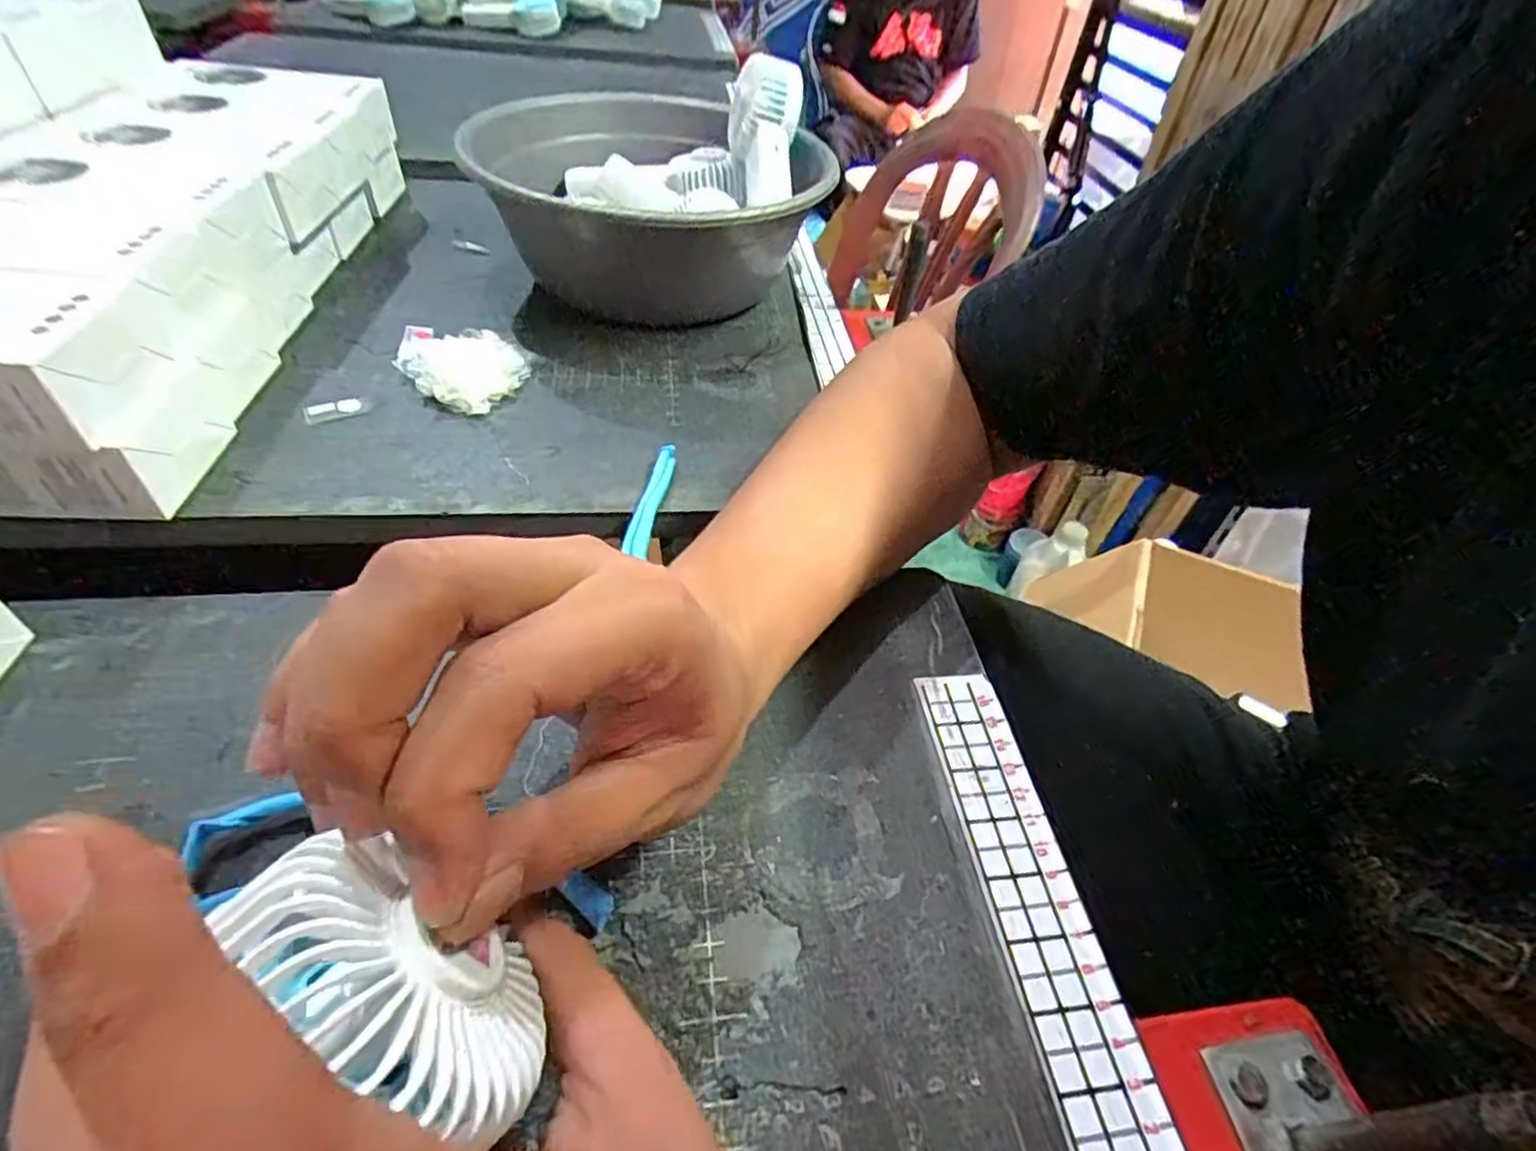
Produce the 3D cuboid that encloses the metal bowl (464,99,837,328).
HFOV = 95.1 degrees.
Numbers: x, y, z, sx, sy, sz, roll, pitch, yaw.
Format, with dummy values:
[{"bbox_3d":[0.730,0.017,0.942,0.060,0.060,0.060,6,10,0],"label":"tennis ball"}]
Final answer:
[{"bbox_3d":[-0.084,-0.258,0.505,0.240,0.092,0.240,4,46,-4],"label":"metal bowl"}]

